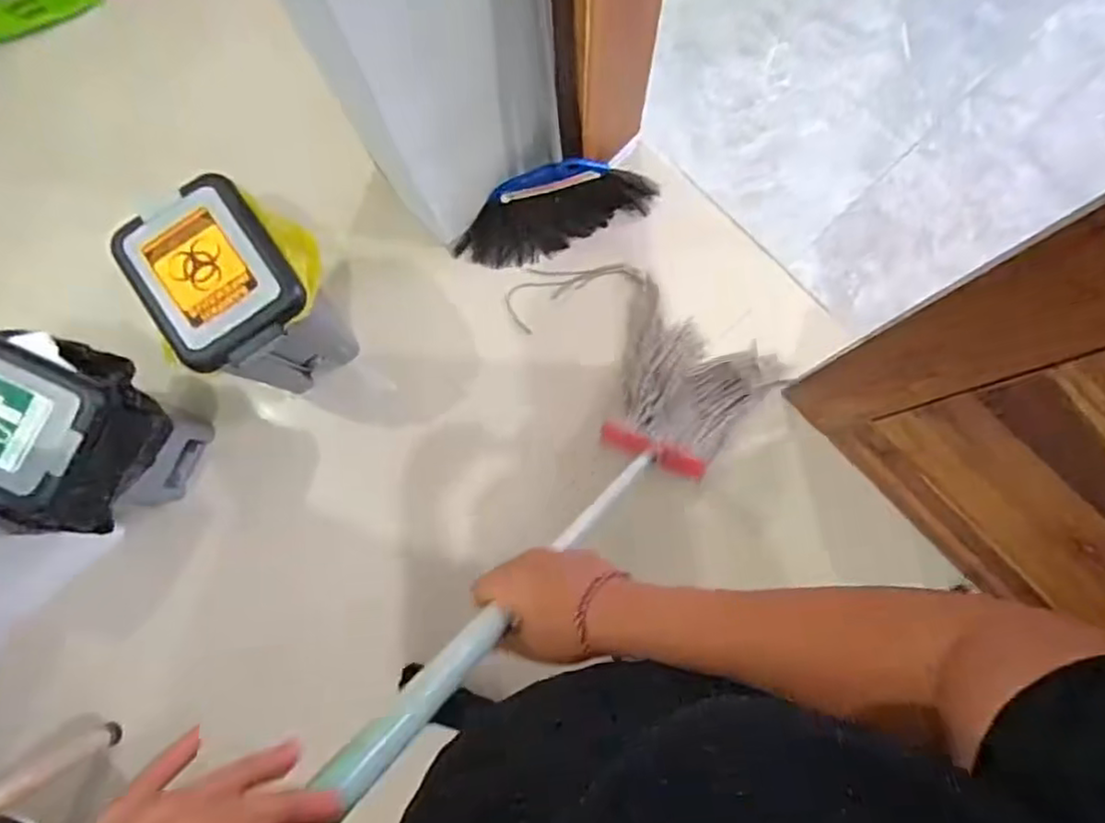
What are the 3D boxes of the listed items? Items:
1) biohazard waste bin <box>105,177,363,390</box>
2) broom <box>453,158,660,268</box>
[{"bbox_3d":[-0.456,-0.190,1.086,0.212,0.367,0.232,-40,83,-5],"label":"biohazard waste bin"},{"bbox_3d":[0.006,-0.371,1.211,0.359,0.114,0.124,-23,82,-3],"label":"broom"}]

